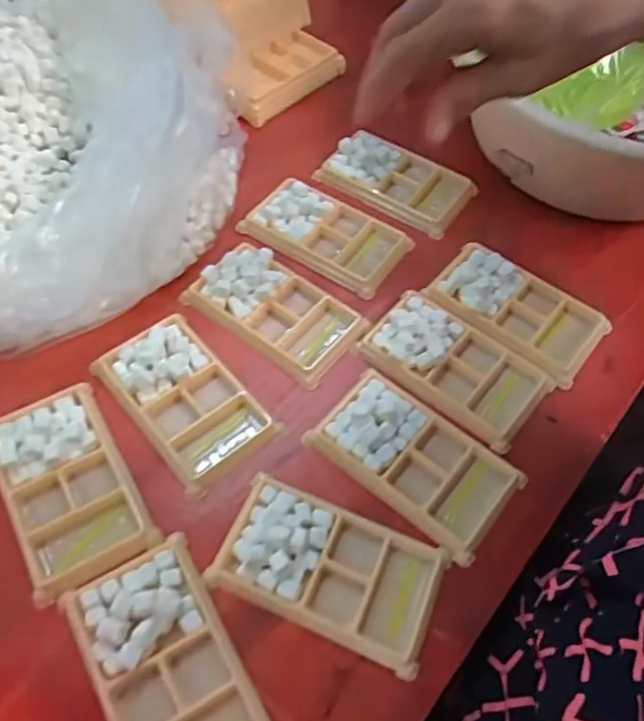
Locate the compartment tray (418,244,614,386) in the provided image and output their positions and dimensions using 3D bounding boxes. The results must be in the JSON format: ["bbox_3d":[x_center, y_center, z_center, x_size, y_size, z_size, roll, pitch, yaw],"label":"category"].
[{"bbox_3d":[0.158,-0.044,0.513,0.135,0.019,0.084,34,62,18],"label":"compartment tray"}]

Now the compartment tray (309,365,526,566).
[{"bbox_3d":[0.066,0.065,0.438,0.135,0.019,0.079,36,62,19],"label":"compartment tray"}]

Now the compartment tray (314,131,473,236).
[{"bbox_3d":[0.069,-0.172,0.589,0.134,0.017,0.070,29,60,15],"label":"compartment tray"}]

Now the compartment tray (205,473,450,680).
[{"bbox_3d":[0.006,0.127,0.394,0.133,0.018,0.076,21,58,10],"label":"compartment tray"}]

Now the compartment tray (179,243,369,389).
[{"bbox_3d":[-0.038,-0.039,0.512,0.135,0.027,0.076,36,62,17],"label":"compartment tray"}]

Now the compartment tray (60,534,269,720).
[{"bbox_3d":[-0.090,0.175,0.360,0.077,0.015,0.135,-26,62,-18],"label":"compartment tray"}]

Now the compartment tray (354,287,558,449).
[{"bbox_3d":[0.101,0.001,0.482,0.135,0.015,0.081,34,62,18],"label":"compartment tray"}]

